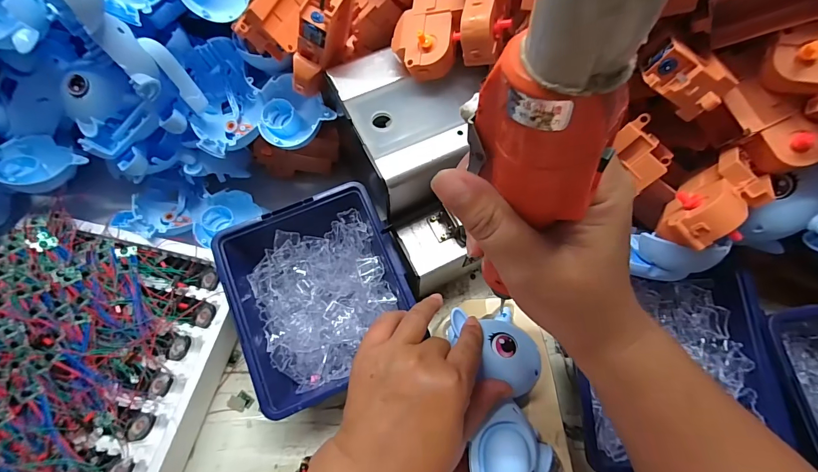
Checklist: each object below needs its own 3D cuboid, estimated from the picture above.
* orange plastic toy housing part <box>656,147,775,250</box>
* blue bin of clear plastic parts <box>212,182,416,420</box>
[{"bbox_3d":[0.196,-0.019,0.242,0.059,0.037,0.038,-36,71,-12],"label":"orange plastic toy housing part"},{"bbox_3d":[-0.076,0.050,0.333,0.143,0.059,0.163,-23,68,-8],"label":"blue bin of clear plastic parts"}]

